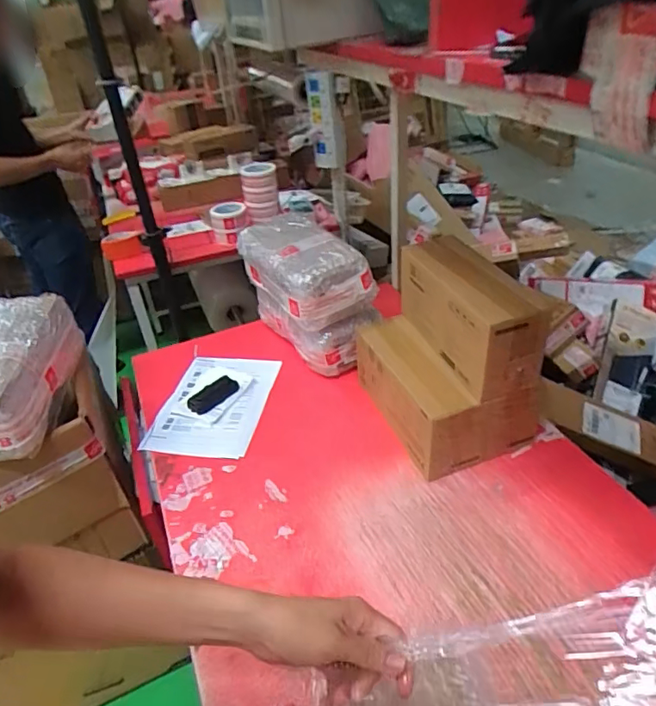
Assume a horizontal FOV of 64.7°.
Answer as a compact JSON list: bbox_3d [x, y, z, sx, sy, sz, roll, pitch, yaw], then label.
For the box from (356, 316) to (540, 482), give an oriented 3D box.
[{"bbox_3d":[0.200,0.063,0.950,0.209,0.174,0.279,-17,38,-15],"label":"box"}]

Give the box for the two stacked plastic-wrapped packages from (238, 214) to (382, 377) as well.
[{"bbox_3d":[-0.050,-0.122,1.148,0.174,0.275,0.318,-24,40,-23],"label":"two stacked plastic-wrapped packages"}]

